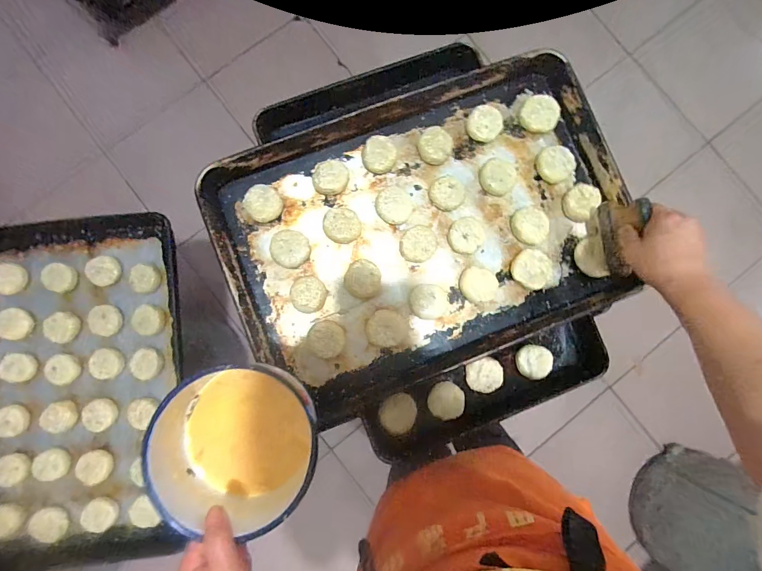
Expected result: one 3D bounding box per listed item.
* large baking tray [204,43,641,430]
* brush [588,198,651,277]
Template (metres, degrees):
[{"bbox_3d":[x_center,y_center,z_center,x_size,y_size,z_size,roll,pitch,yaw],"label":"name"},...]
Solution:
[{"bbox_3d":[0.076,-0.071,0.594,0.601,0.057,0.440,-20,88,-3],"label":"large baking tray"},{"bbox_3d":[0.330,-0.068,0.536,0.021,0.149,0.109,-11,83,1],"label":"brush"}]

